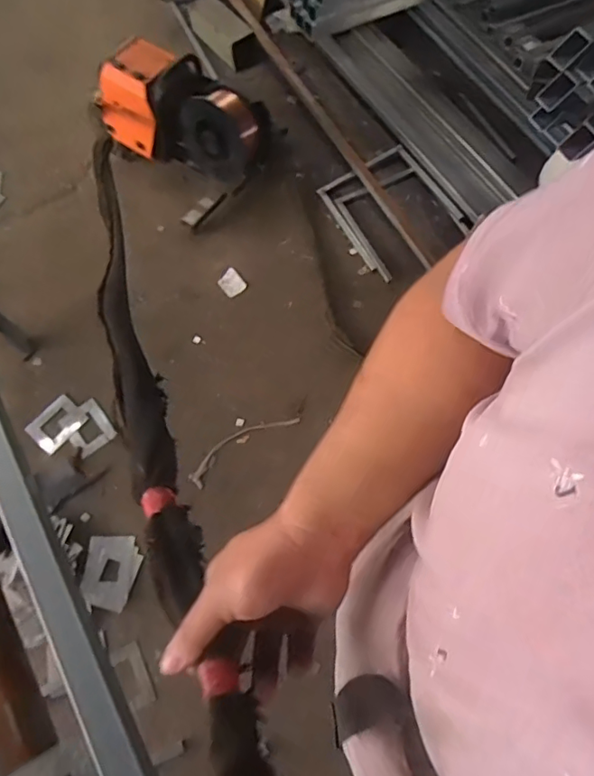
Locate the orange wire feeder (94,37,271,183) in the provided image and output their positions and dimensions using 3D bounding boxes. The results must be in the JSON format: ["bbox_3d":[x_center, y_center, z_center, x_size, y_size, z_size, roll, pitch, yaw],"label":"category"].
[{"bbox_3d":[-0.368,-0.893,1.723,0.540,0.308,0.257,20,69,8],"label":"orange wire feeder"}]

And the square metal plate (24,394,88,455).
[{"bbox_3d":[-0.695,0.104,1.547,0.106,0.011,0.149,40,63,-3],"label":"square metal plate"}]

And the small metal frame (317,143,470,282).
[{"bbox_3d":[0.327,-0.622,1.851,0.376,0.048,0.436,-31,76,-2],"label":"small metal frame"}]

